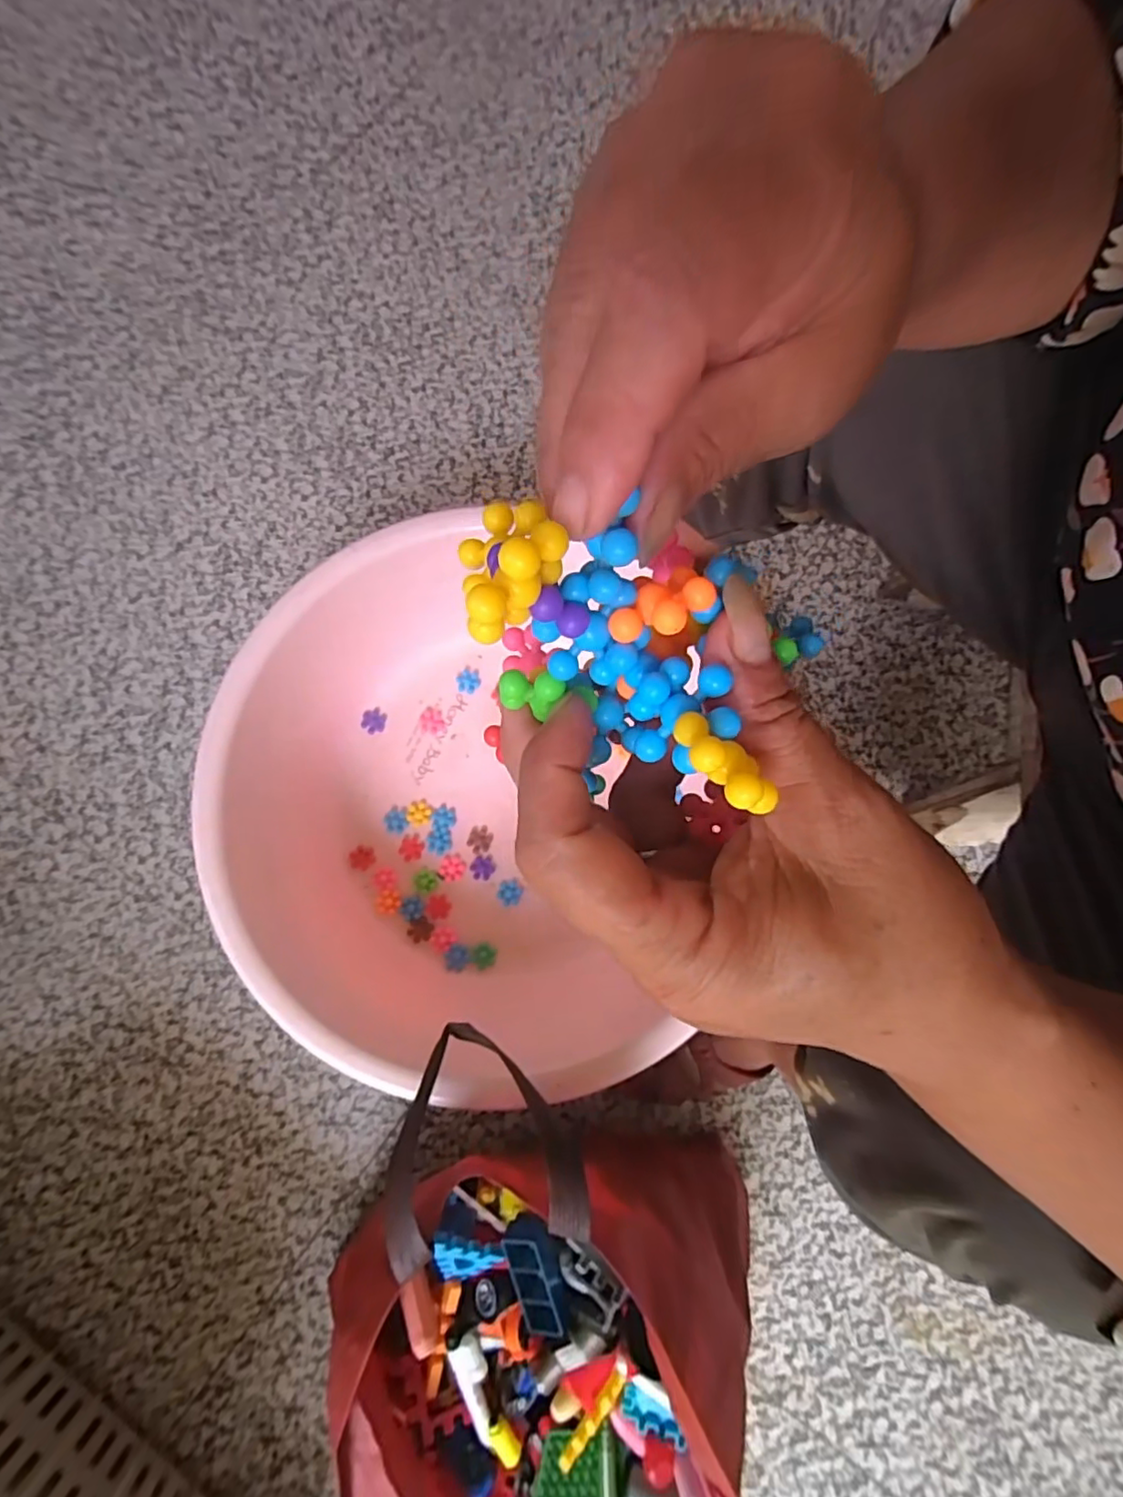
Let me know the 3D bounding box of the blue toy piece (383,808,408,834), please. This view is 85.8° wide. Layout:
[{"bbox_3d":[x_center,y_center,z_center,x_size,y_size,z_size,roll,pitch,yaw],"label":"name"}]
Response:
[{"bbox_3d":[-0.181,0.079,0.657,0.025,0.004,0.026,0,80,-1],"label":"blue toy piece"}]

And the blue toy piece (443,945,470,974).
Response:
[{"bbox_3d":[-0.110,0.220,0.635,0.025,0.005,0.027,0,80,-1],"label":"blue toy piece"}]

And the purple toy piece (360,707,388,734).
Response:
[{"bbox_3d":[-0.208,-0.031,0.671,0.025,0.007,0.030,16,72,-13],"label":"purple toy piece"}]

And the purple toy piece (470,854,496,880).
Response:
[{"bbox_3d":[-0.084,0.128,0.652,0.024,0.004,0.028,41,81,6],"label":"purple toy piece"}]

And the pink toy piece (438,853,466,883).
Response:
[{"bbox_3d":[-0.118,0.129,0.651,0.029,0.004,0.028,-6,80,-3],"label":"pink toy piece"}]

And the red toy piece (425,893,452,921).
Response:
[{"bbox_3d":[-0.132,0.170,0.650,0.026,0.005,0.026,-13,80,-4],"label":"red toy piece"}]

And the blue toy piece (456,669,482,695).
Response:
[{"bbox_3d":[-0.105,-0.076,0.687,0.026,0.004,0.028,0,80,-1],"label":"blue toy piece"}]

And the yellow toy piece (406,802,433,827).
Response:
[{"bbox_3d":[-0.156,0.072,0.662,0.027,0.004,0.026,0,80,-1],"label":"yellow toy piece"}]

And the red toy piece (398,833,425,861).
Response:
[{"bbox_3d":[-0.162,0.107,0.654,0.025,0.004,0.031,14,80,1],"label":"red toy piece"}]

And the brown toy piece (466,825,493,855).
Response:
[{"bbox_3d":[-0.089,0.099,0.657,0.026,0.004,0.030,15,80,1],"label":"brown toy piece"}]

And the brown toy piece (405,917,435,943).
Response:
[{"bbox_3d":[-0.150,0.193,0.642,0.025,0.008,0.025,0,80,-1],"label":"brown toy piece"}]

